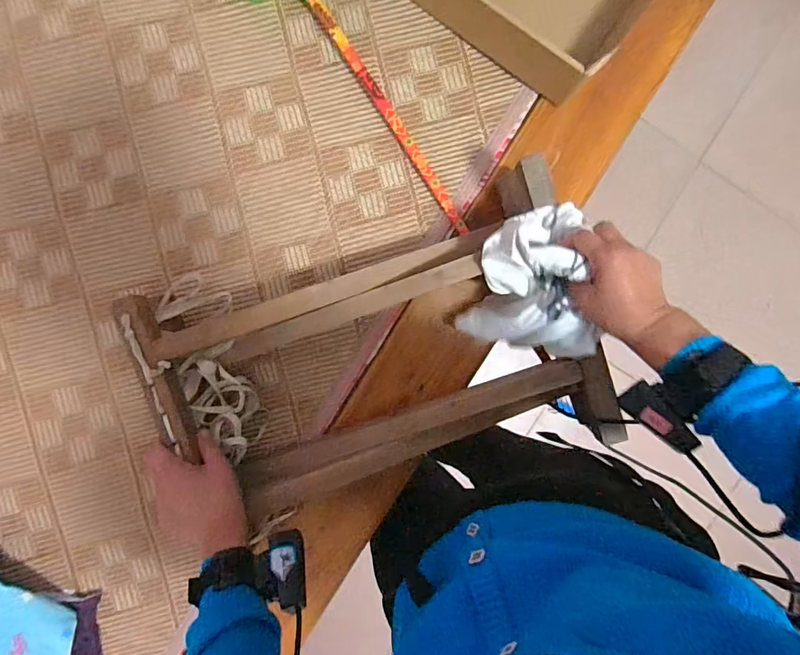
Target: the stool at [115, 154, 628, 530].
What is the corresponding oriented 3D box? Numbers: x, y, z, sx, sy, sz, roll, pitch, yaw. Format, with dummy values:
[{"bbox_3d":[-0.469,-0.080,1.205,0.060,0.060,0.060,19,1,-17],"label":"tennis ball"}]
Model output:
[{"bbox_3d":[-0.023,0.048,0.550,0.492,0.098,0.325,-20,95,-2],"label":"stool"}]

